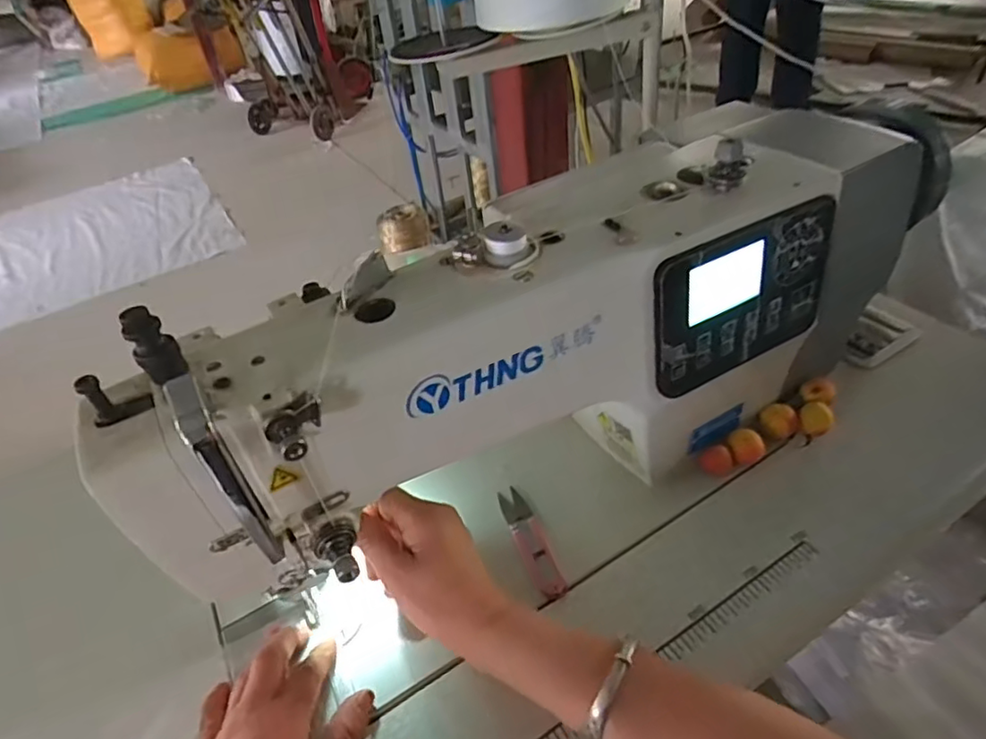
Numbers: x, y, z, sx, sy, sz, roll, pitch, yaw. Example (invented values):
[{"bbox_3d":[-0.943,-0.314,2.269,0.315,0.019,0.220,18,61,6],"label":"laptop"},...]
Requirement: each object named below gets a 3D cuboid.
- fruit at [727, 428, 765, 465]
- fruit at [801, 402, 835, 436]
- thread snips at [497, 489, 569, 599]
[{"bbox_3d":[0.210,0.064,0.490,0.028,0.022,0.025,16,47,25],"label":"fruit"},{"bbox_3d":[0.273,0.042,0.499,0.024,0.020,0.024,16,47,25],"label":"fruit"},{"bbox_3d":[0.029,0.133,0.458,0.022,0.010,0.102,-16,42,-9],"label":"thread snips"}]

